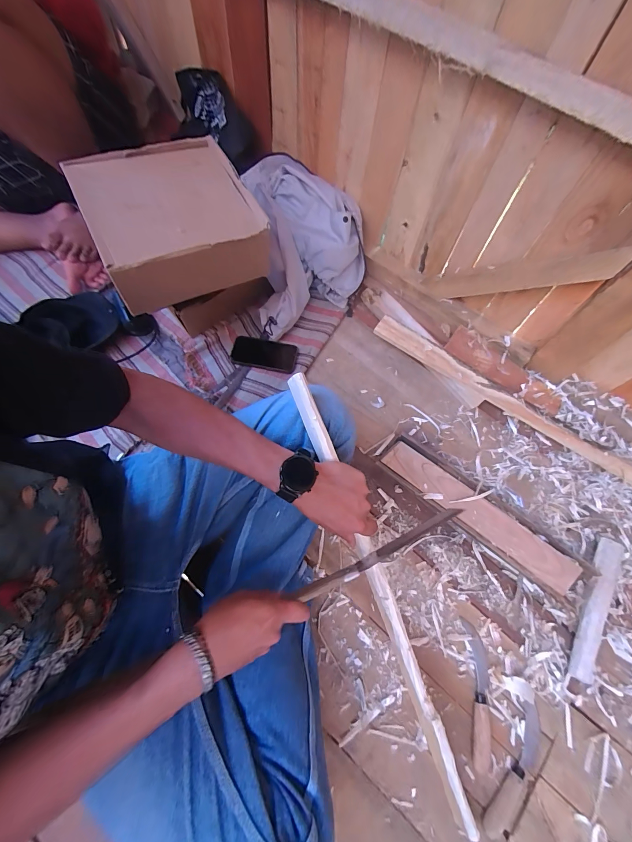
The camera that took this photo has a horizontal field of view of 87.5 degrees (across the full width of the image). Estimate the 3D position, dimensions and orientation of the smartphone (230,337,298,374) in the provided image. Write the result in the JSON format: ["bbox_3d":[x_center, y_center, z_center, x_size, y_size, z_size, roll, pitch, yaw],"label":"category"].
[{"bbox_3d":[-0.121,-0.158,0.780,0.149,0.011,0.078,10,68,2],"label":"smartphone"}]

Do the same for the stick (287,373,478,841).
[{"bbox_3d":[0.095,0.252,0.453,0.026,0.025,0.668,-22,93,-11],"label":"stick"}]

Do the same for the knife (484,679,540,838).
[{"bbox_3d":[0.325,0.538,0.525,0.071,0.028,0.210,20,68,6],"label":"knife"}]

